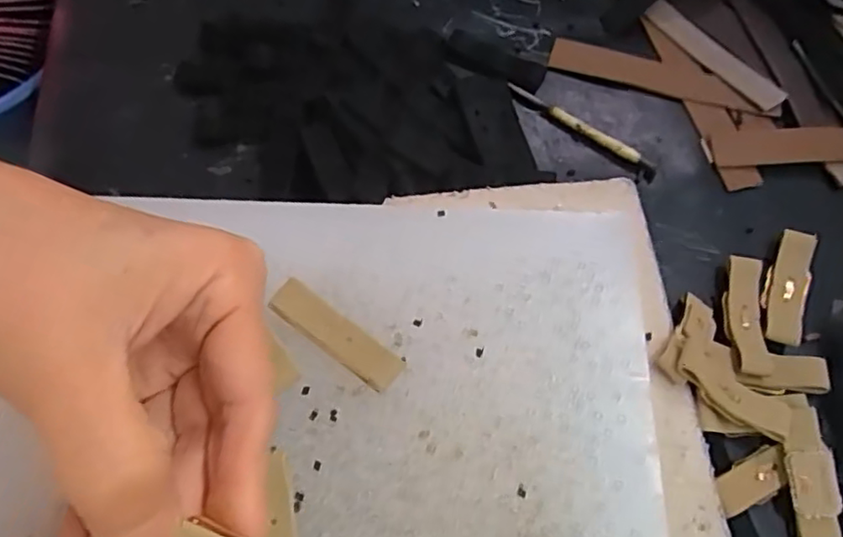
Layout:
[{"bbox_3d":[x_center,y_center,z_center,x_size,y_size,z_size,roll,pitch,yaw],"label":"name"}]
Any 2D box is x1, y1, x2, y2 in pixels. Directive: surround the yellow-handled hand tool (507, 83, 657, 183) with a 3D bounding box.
[{"bbox_3d":[0.089,-0.078,0.356,0.092,0.006,0.009,33,70,14],"label":"yellow-handled hand tool"}]

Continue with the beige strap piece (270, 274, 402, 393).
[{"bbox_3d":[-0.034,0.027,0.260,0.059,0.007,0.016,34,71,14],"label":"beige strap piece"}]

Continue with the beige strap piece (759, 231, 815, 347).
[{"bbox_3d":[0.180,0.008,0.317,0.021,0.004,0.059,18,68,8],"label":"beige strap piece"}]

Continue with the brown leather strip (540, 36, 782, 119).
[{"bbox_3d":[0.136,-0.110,0.367,0.125,0.004,0.023,15,67,7],"label":"brown leather strip"}]

